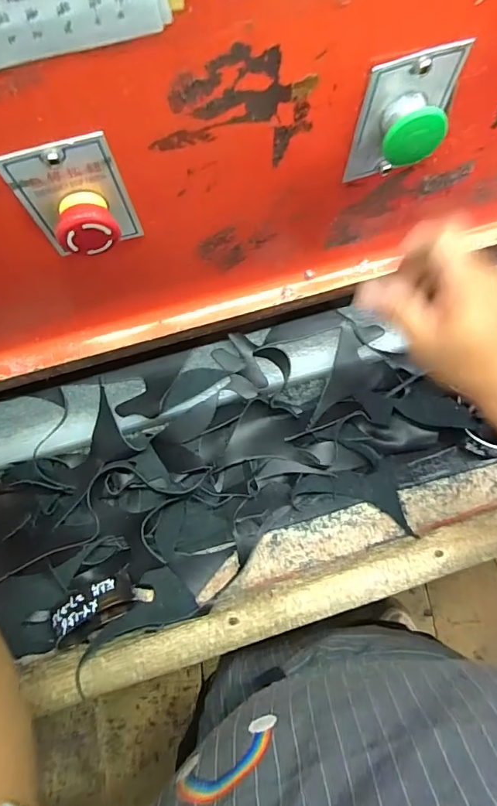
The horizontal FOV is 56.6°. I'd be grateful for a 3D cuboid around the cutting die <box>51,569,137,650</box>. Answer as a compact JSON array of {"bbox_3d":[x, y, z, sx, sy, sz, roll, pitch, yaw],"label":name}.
[{"bbox_3d":[-0.148,0.193,0.436,0.078,0.034,0.041,-32,78,-6],"label":"cutting die"}]

